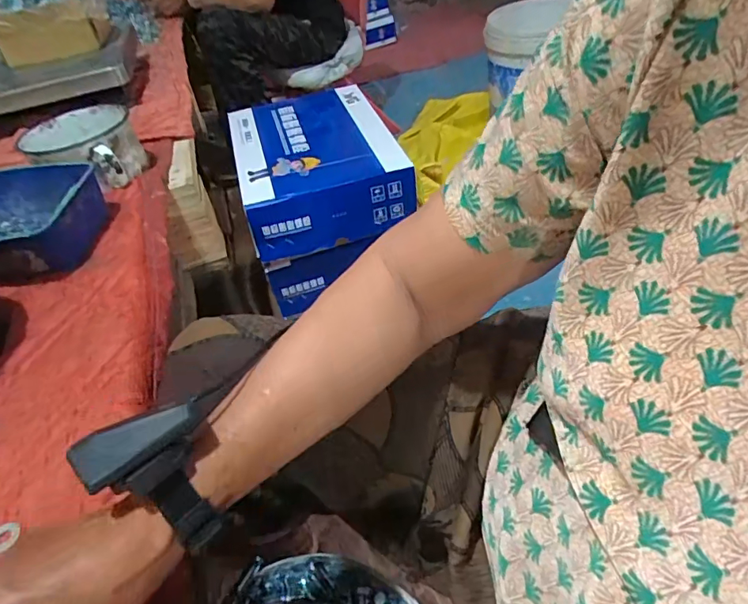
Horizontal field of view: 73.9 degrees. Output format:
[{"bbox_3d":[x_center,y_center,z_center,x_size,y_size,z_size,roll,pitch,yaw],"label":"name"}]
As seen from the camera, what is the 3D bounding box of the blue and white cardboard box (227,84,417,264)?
[{"bbox_3d":[-0.104,-0.272,0.974,0.304,0.119,0.391,-14,43,-5],"label":"blue and white cardboard box"}]

